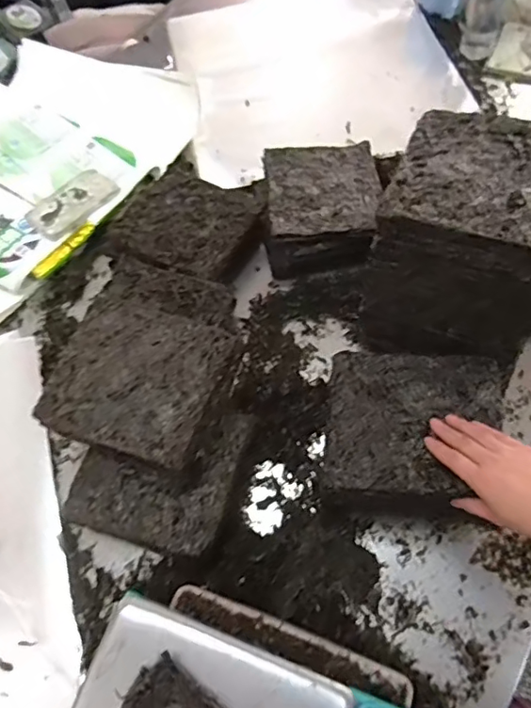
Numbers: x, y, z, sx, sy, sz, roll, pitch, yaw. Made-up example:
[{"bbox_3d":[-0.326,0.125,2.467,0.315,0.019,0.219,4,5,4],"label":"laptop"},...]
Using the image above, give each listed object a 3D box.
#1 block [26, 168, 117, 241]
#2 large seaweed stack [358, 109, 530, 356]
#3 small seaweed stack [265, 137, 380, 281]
[{"bbox_3d":[-0.335,-0.262,0.934,0.094,0.015,0.153,36,71,26],"label":"block"},{"bbox_3d":[0.251,-0.123,0.677,0.206,0.259,0.179,18,65,18],"label":"large seaweed stack"},{"bbox_3d":[0.093,-0.243,0.898,0.189,0.072,0.221,-4,60,5],"label":"small seaweed stack"}]

